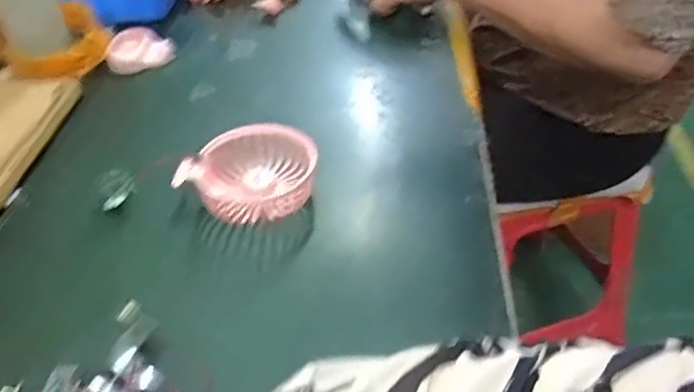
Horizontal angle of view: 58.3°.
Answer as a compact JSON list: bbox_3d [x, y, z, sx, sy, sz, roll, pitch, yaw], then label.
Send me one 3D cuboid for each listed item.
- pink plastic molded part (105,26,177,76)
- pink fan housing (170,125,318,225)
[{"bbox_3d":[-0.212,-0.149,0.638,0.066,0.030,0.045,-17,44,-15],"label":"pink plastic molded part"},{"bbox_3d":[-0.077,-0.016,0.480,0.102,0.033,0.080,2,42,6],"label":"pink fan housing"}]

